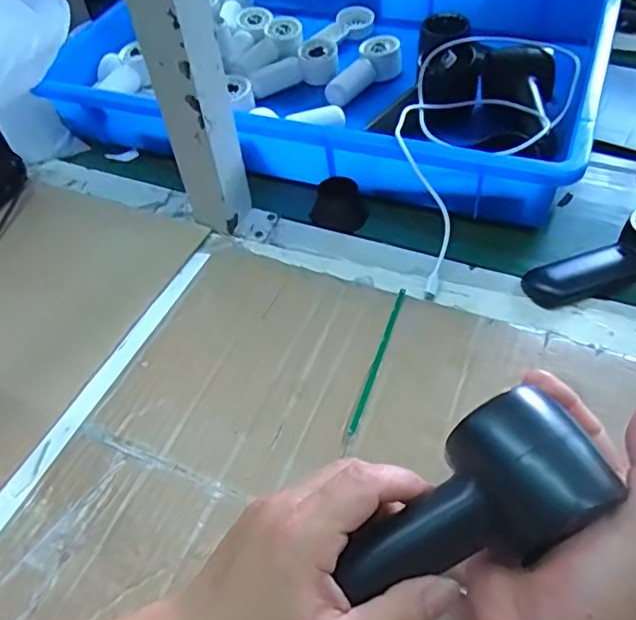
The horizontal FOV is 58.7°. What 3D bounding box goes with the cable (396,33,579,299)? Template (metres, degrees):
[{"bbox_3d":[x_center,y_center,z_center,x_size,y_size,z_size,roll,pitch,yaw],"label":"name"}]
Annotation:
[{"bbox_3d":[0.132,-0.158,0.520,0.146,0.068,0.321,24,57,23],"label":"cable"}]

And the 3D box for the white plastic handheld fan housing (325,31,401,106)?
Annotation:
[{"bbox_3d":[0.053,-0.270,0.640,0.040,0.031,0.112,27,58,25],"label":"white plastic handheld fan housing"}]

